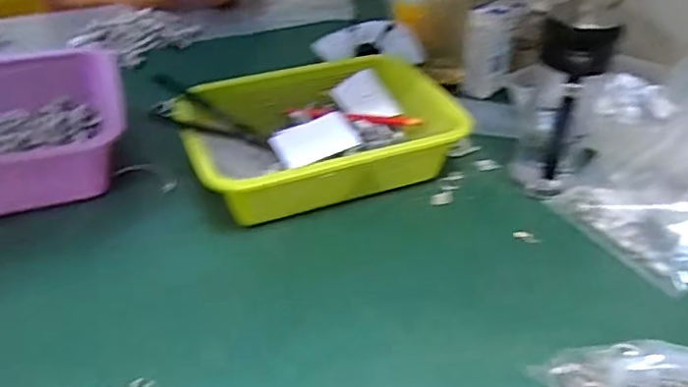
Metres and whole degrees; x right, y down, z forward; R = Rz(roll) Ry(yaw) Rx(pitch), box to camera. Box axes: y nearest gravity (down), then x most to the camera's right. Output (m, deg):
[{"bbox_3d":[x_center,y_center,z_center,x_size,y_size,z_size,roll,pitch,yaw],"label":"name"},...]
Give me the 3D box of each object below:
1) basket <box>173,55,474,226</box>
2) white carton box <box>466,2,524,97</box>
[{"bbox_3d":[-0.033,-0.067,0.612,0.266,0.066,0.201,-15,38,-21],"label":"basket"},{"bbox_3d":[0.186,-0.184,0.739,0.056,0.108,0.046,17,39,21],"label":"white carton box"}]

